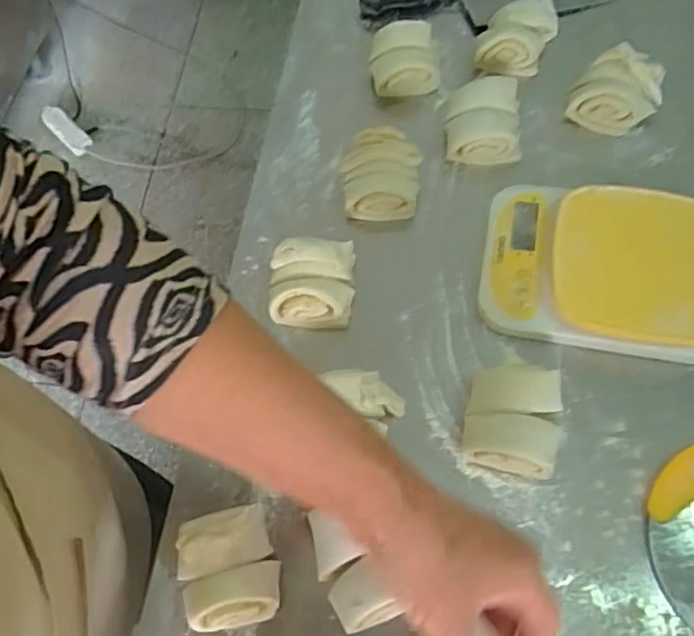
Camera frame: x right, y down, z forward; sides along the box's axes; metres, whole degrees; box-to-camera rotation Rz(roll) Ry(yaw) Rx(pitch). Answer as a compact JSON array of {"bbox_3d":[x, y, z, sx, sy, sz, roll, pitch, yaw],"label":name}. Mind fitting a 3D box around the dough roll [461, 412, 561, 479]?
[{"bbox_3d":[0.123,0.094,0.496,0.068,0.033,0.039,13,65,9],"label":"dough roll"}]

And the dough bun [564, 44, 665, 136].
[{"bbox_3d":[0.261,-0.218,0.634,0.074,0.050,0.069,-1,64,3],"label":"dough bun"}]

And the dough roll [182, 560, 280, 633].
[{"bbox_3d":[-0.078,0.196,0.456,0.067,0.035,0.036,-14,64,-3],"label":"dough roll"}]

